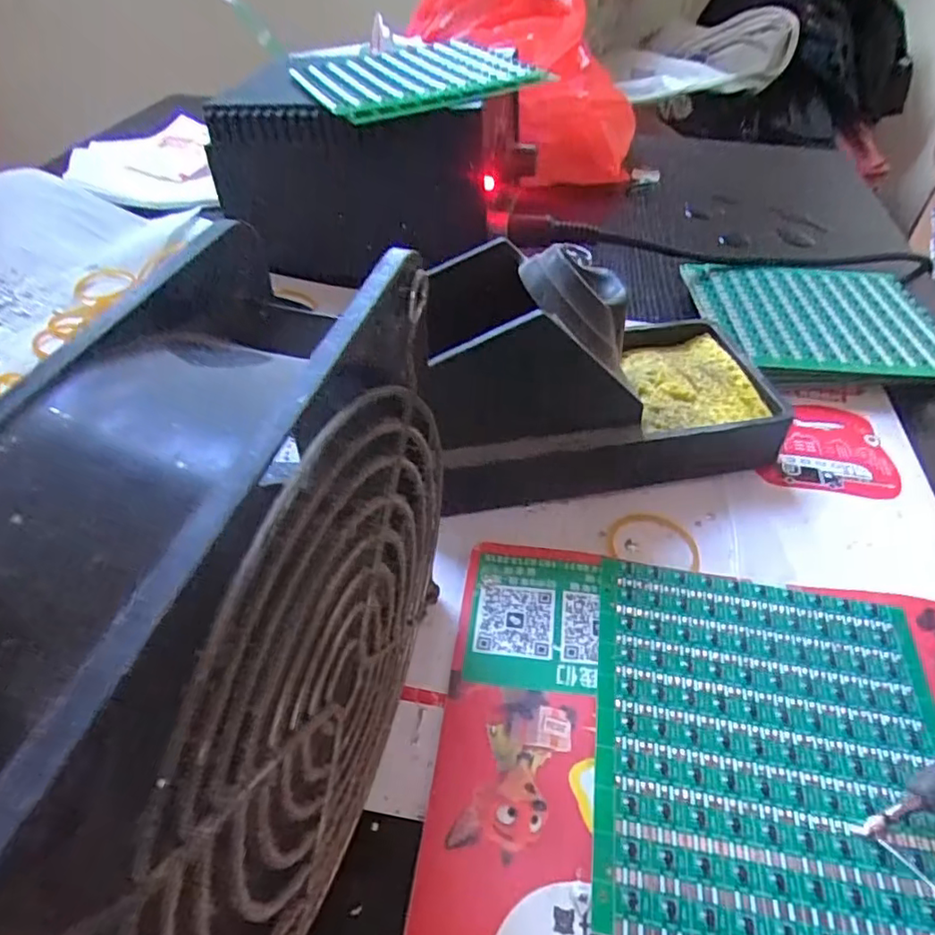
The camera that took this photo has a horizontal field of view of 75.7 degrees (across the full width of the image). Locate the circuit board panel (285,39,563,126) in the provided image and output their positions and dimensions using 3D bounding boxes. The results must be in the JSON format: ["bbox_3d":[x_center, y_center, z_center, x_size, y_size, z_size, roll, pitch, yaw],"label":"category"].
[{"bbox_3d":[-0.027,-0.190,0.288,0.098,0.004,0.104,-23,49,-16],"label":"circuit board panel"}]

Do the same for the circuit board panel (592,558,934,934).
[{"bbox_3d":[0.082,0.074,0.161,0.092,0.004,0.099,9,47,6],"label":"circuit board panel"}]

